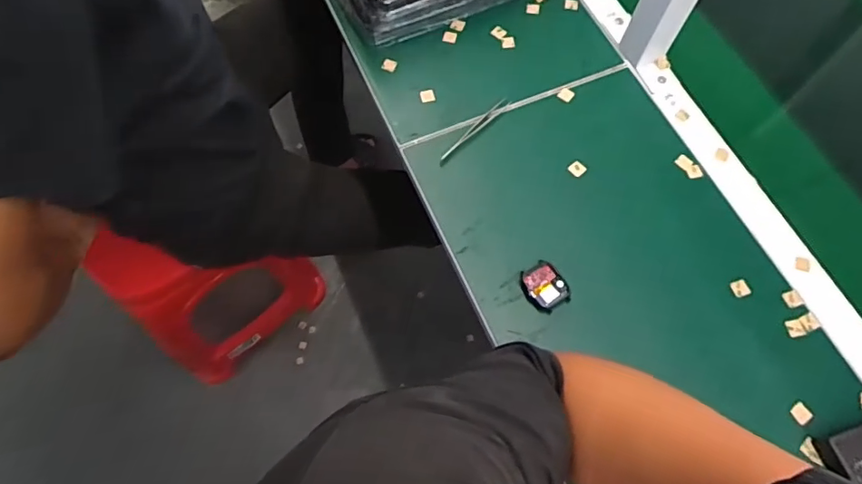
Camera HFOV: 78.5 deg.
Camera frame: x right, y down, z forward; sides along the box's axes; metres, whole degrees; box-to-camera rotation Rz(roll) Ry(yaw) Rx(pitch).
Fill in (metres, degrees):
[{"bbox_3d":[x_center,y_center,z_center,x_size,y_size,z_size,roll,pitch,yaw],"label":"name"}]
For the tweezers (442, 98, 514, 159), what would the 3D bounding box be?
[{"bbox_3d":[0.050,-0.128,0.596,0.111,0.007,0.012,-43,76,-15],"label":"tweezers"}]

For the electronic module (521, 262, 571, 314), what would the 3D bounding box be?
[{"bbox_3d":[0.113,0.046,0.529,0.041,0.024,0.047,-29,71,-13],"label":"electronic module"}]

